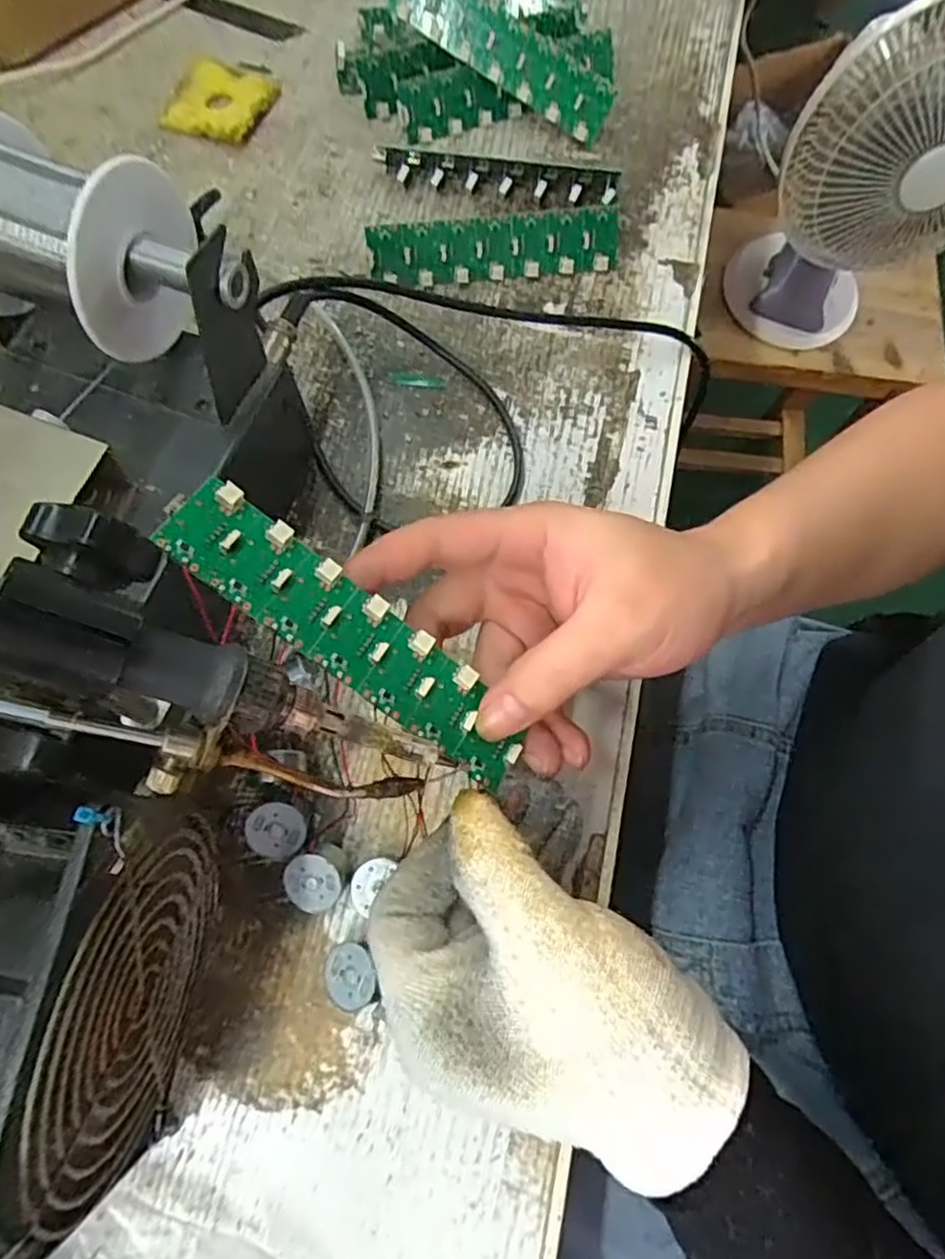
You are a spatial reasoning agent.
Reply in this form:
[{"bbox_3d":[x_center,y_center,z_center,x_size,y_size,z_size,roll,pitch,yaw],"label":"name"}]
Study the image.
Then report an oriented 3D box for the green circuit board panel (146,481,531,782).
[{"bbox_3d":[-0.040,0.003,0.228,0.138,0.005,0.031,40,74,-10],"label":"green circuit board panel"}]

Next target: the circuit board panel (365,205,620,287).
[{"bbox_3d":[0.013,-0.209,0.373,0.135,0.031,0.005,-6,33,-2],"label":"circuit board panel"}]

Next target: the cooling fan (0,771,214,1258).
[{"bbox_3d":[-0.122,0.114,0.214,0.048,0.120,0.119,9,72,1],"label":"cooling fan"}]

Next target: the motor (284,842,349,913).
[{"bbox_3d":[-0.062,0.100,0.273,0.025,0.012,0.023,0,92,7],"label":"motor"}]

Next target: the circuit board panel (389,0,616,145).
[{"bbox_3d":[0.018,-0.336,0.393,0.136,0.031,0.012,26,41,-11],"label":"circuit board panel"}]

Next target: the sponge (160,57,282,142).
[{"bbox_3d":[-0.154,-0.323,0.415,0.055,0.006,0.057,21,73,5],"label":"sponge"}]

